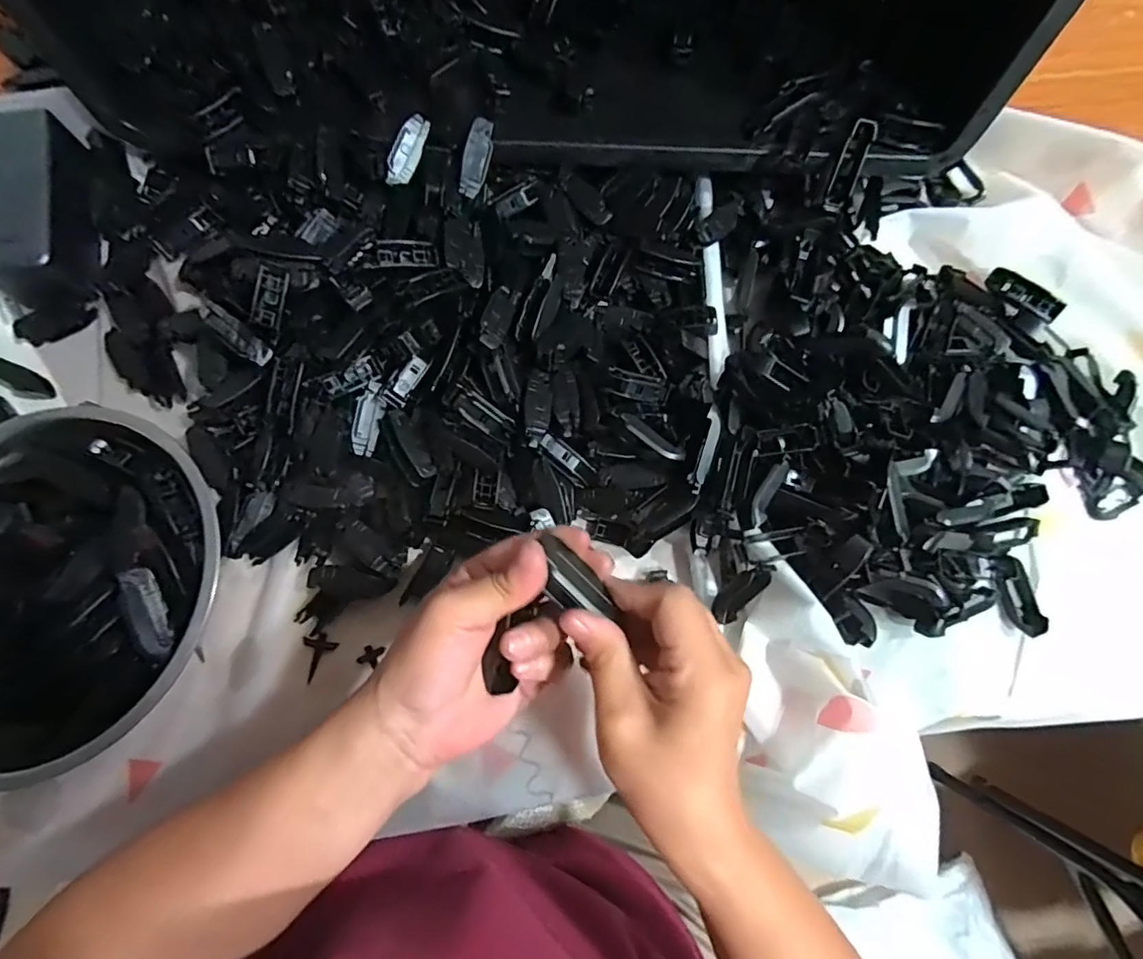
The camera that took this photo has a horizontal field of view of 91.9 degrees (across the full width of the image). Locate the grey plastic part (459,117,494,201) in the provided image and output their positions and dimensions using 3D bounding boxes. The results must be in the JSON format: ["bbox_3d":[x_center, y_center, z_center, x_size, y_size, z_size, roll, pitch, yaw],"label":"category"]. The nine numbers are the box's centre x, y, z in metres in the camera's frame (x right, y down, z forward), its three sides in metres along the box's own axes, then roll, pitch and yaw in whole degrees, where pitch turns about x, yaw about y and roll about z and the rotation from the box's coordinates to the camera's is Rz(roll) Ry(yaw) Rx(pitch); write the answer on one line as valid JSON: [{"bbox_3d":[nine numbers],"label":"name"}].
[{"bbox_3d":[-0.066,-0.222,0.383,0.014,0.014,0.049,22,112,4],"label":"grey plastic part"}]

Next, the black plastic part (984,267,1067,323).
[{"bbox_3d":[0.343,-0.140,0.418,0.055,0.013,0.016,42,79,8],"label":"black plastic part"}]

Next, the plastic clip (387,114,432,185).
[{"bbox_3d":[-0.112,-0.223,0.376,0.016,0.011,0.047,31,99,6],"label":"plastic clip"}]

